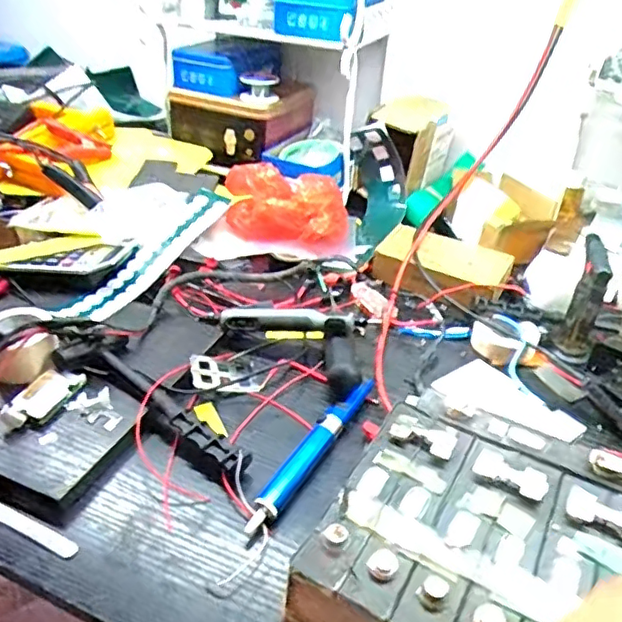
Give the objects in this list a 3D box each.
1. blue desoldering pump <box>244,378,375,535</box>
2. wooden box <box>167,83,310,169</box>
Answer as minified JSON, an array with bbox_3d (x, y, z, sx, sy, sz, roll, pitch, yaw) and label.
[{"bbox_3d":[0.005,0.112,0.498,0.018,0.022,0.184,20,37,24],"label":"blue desoldering pump"},{"bbox_3d":[-0.108,-0.303,0.942,0.174,0.092,0.166,21,37,25],"label":"wooden box"}]

